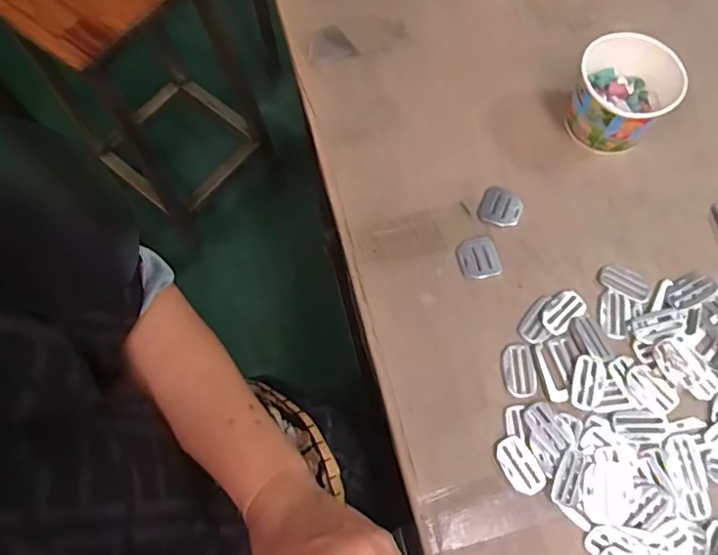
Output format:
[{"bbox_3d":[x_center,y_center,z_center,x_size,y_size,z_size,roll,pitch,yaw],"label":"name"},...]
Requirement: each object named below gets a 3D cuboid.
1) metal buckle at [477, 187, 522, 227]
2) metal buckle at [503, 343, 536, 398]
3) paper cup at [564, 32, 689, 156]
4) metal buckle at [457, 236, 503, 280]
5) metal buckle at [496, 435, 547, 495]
[{"bbox_3d":[0.138,-0.068,0.561,0.040,0.008,0.041,18,70,7],"label":"metal buckle"},{"bbox_3d":[0.140,0.081,0.505,0.027,0.004,0.045,-2,69,-1],"label":"metal buckle"},{"bbox_3d":[0.253,-0.177,0.559,0.090,0.066,0.092,0,69,0],"label":"paper cup"},{"bbox_3d":[0.111,-0.017,0.539,0.035,0.006,0.039,-13,70,-5],"label":"metal buckle"},{"bbox_3d":[0.132,0.155,0.476,0.029,0.005,0.046,-22,66,-15],"label":"metal buckle"}]

